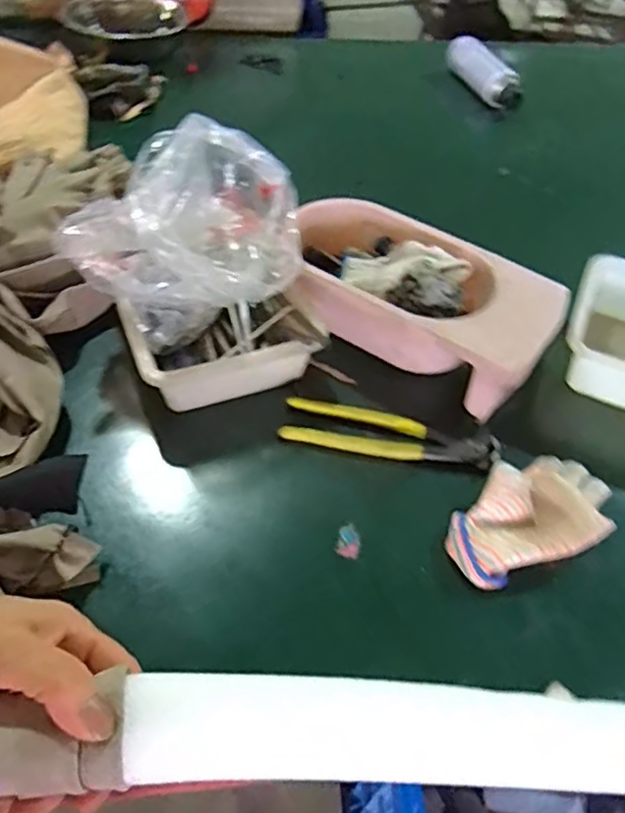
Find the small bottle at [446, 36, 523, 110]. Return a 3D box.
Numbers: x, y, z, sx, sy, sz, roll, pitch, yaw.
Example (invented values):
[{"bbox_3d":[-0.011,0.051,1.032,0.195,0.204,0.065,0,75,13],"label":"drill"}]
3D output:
[{"bbox_3d":[0.289,-0.565,1.097,0.055,0.073,0.188,-17,55,-17],"label":"small bottle"}]

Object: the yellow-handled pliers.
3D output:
[{"bbox_3d":[0.074,0.027,0.613,0.202,0.020,0.047,12,51,5],"label":"yellow-handled pliers"}]

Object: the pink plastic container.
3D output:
[{"bbox_3d":[0.102,-0.112,0.673,0.289,0.083,0.167,26,54,15],"label":"pink plastic container"}]

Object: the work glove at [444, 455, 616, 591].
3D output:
[{"bbox_3d":[0.189,0.093,0.555,0.159,0.026,0.089,-19,55,-19],"label":"work glove"}]

